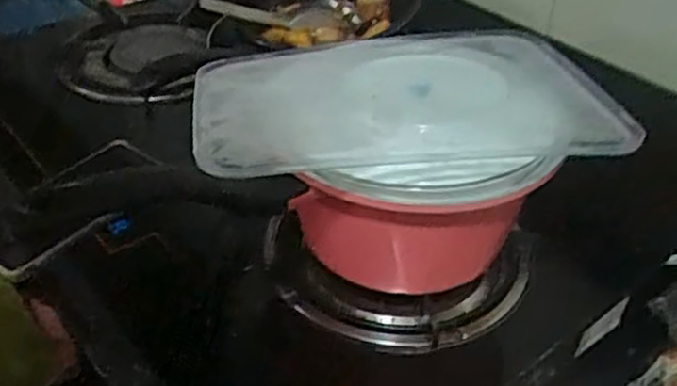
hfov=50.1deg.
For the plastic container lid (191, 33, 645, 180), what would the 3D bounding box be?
[{"bbox_3d":[0.038,-0.062,0.459,0.251,0.019,0.182,-6,31,-9],"label":"plastic container lid"}]

